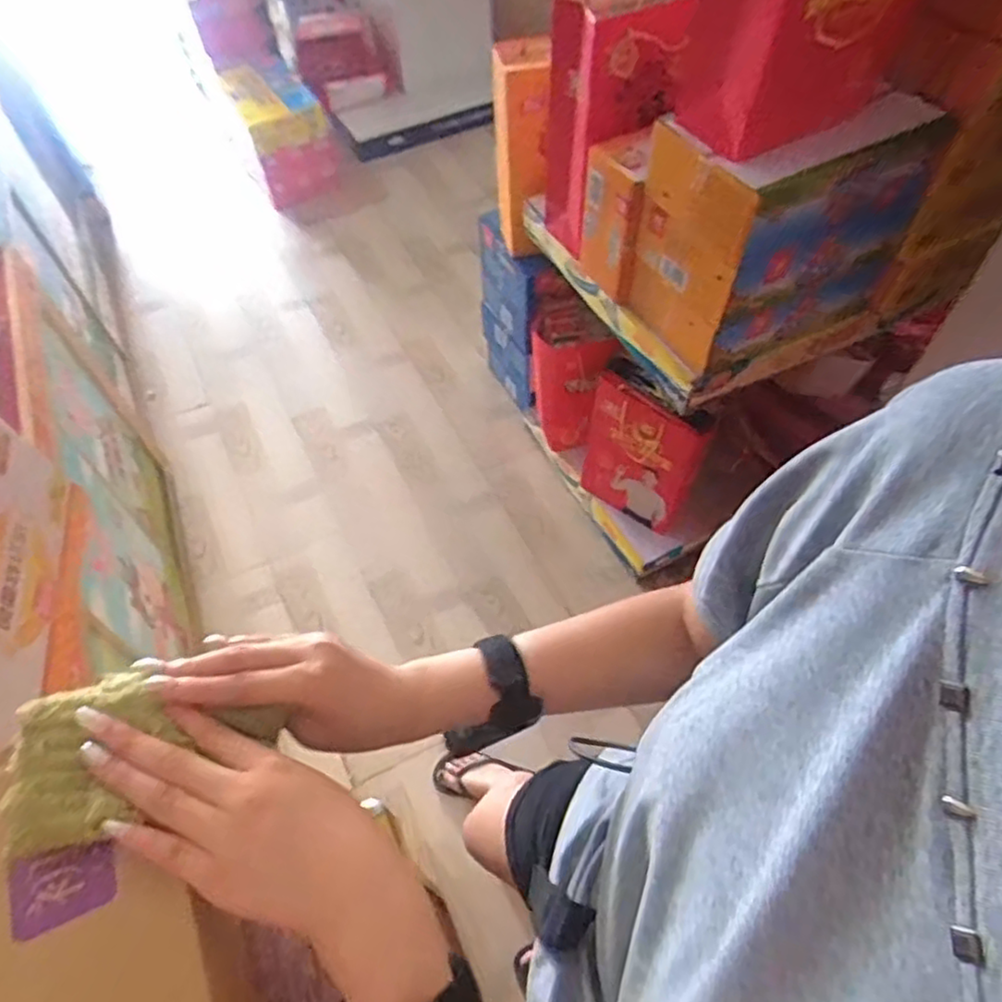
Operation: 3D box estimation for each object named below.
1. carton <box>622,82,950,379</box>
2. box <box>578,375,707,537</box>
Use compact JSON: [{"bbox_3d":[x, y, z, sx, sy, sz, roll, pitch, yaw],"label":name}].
[{"bbox_3d":[0.396,-0.383,0.980,0.338,0.315,0.195,-23,59,-13],"label":"carton"},{"bbox_3d":[0.301,-0.092,1.469,0.282,0.349,0.072,33,63,20],"label":"box"}]

